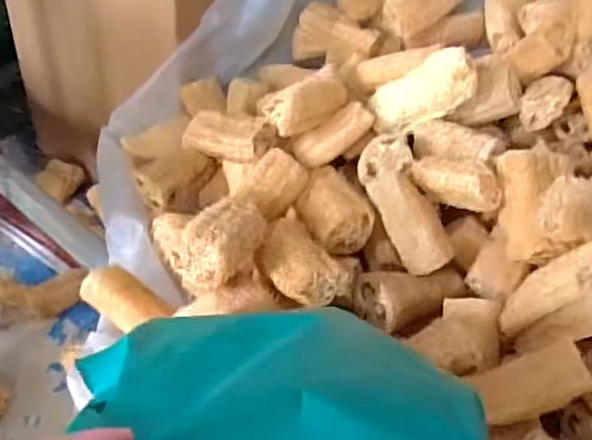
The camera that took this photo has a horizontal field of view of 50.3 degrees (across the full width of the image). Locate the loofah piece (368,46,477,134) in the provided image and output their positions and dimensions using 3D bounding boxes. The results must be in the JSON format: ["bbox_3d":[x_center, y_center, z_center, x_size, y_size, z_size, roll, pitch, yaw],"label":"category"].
[{"bbox_3d":[0.155,-0.154,0.771,0.137,0.057,0.051,-27,32,30],"label":"loofah piece"}]

